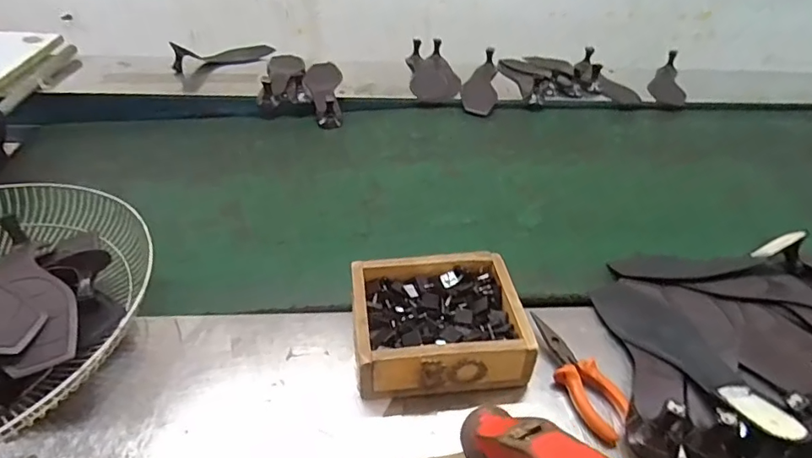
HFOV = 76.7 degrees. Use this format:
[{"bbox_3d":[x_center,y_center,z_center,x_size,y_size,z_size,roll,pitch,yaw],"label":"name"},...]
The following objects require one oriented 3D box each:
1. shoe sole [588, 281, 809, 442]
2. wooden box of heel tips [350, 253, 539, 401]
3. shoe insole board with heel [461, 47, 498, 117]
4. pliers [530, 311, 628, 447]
[{"bbox_3d":[0.305,0.135,0.563,0.073,0.022,0.259,-10,27,-15],"label":"shoe sole"},{"bbox_3d":[0.034,0.105,0.573,0.180,0.071,0.158,-2,39,-6],"label":"wooden box of heel tips"},{"bbox_3d":[0.166,-0.330,1.138,0.076,0.049,0.233,6,39,5],"label":"shoe insole board with heel"},{"bbox_3d":[0.182,0.154,0.546,0.049,0.022,0.150,-15,42,-20],"label":"pliers"}]

